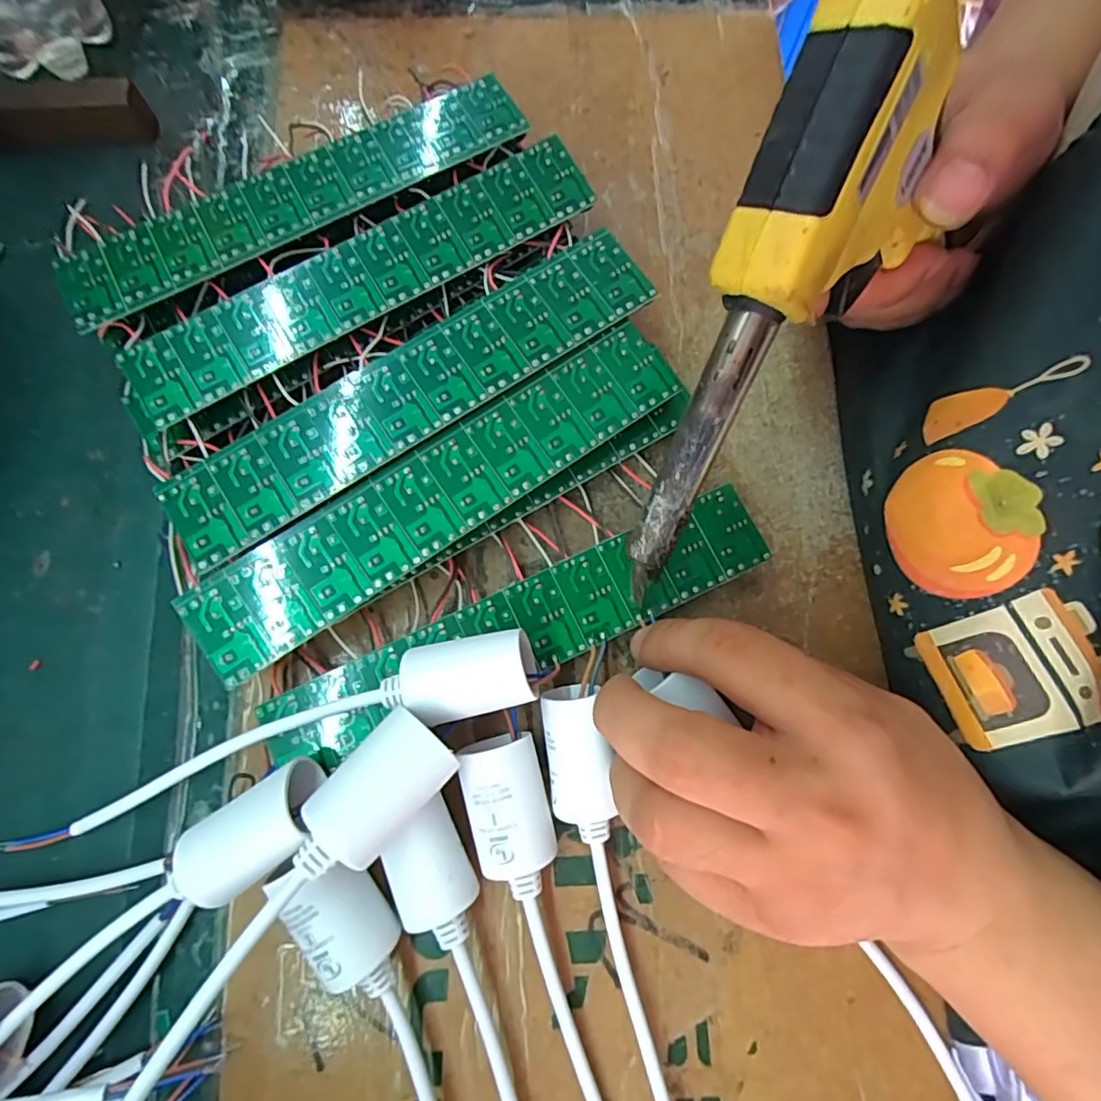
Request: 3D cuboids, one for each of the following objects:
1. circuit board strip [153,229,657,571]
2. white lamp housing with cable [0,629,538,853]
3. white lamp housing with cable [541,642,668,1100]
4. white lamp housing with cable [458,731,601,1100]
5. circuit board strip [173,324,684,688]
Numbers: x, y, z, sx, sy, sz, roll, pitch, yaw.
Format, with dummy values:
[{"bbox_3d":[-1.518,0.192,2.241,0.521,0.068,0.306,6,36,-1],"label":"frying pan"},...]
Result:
[{"bbox_3d":[-0.052,-0.063,0.222,0.199,0.004,0.040,-32,81,-8],"label":"circuit board strip"},{"bbox_3d":[-0.104,0.068,0.206,0.202,0.042,0.027,-16,78,-4],"label":"white lamp housing with cable"},{"bbox_3d":[0.031,0.144,0.200,0.029,0.032,0.214,-14,87,-3],"label":"white lamp housing with cable"},{"bbox_3d":[0.006,0.163,0.192,0.027,0.029,0.201,-15,78,-4],"label":"white lamp housing with cable"},{"bbox_3d":[-0.040,-0.022,0.218,0.199,0.004,0.039,-34,85,-8],"label":"circuit board strip"}]

